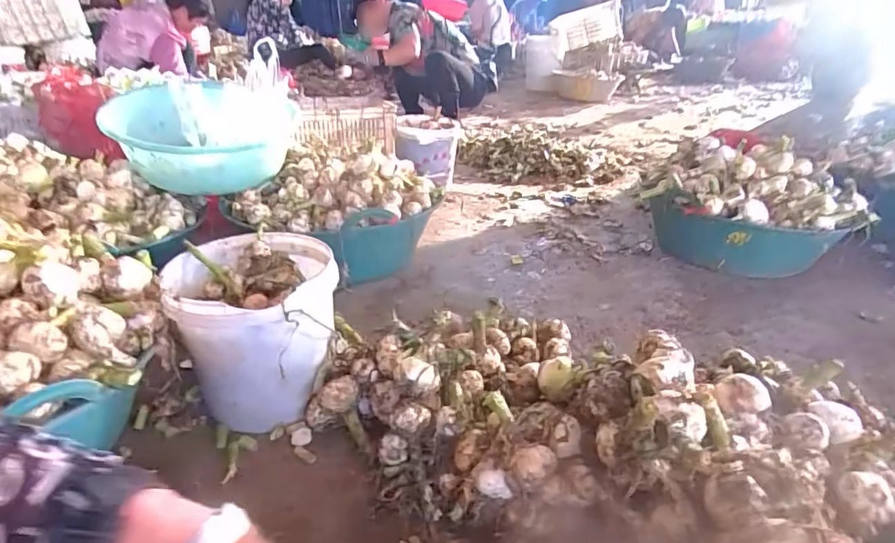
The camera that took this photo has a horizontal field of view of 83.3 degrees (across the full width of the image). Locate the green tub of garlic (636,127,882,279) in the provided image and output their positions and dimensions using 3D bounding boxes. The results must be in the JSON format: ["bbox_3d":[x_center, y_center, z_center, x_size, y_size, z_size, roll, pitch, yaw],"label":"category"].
[{"bbox_3d":[0.806,-0.164,1.328,0.399,0.269,0.450,-25,37,-36],"label":"green tub of garlic"}]

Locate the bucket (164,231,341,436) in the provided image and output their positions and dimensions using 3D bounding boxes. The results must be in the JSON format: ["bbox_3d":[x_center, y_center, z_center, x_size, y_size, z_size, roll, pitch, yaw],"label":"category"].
[{"bbox_3d":[-0.299,0.092,0.824,0.236,0.237,0.252,-11,31,-17],"label":"bucket"}]

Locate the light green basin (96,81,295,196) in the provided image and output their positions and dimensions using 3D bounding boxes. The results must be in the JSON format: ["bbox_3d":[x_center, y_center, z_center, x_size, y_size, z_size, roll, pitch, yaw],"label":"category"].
[{"bbox_3d":[-0.551,-0.299,1.144,0.397,0.192,0.350,-10,31,-15],"label":"light green basin"}]

